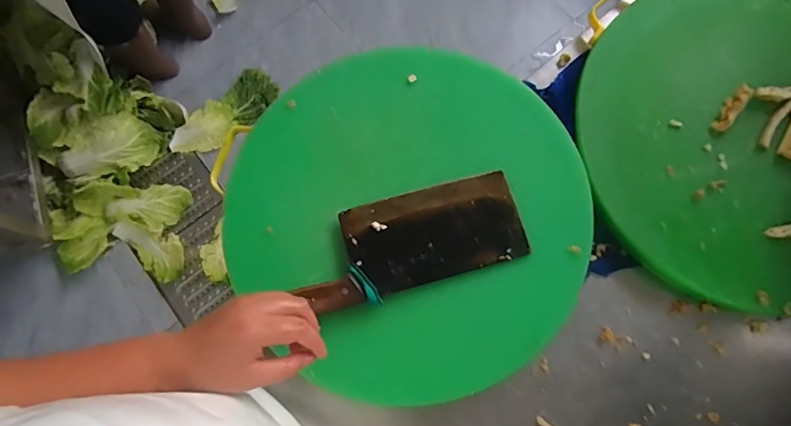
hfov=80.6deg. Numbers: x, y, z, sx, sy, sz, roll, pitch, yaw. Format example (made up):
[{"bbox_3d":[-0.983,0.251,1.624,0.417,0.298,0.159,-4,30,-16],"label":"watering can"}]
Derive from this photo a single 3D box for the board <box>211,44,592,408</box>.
[{"bbox_3d":[0.011,-0.009,0.526,0.369,0.031,0.397,0,76,2],"label":"board"}]

